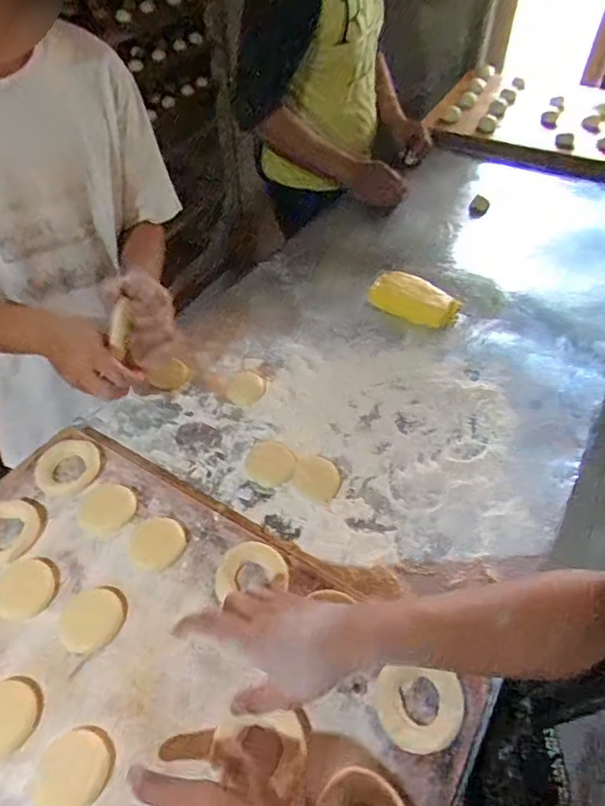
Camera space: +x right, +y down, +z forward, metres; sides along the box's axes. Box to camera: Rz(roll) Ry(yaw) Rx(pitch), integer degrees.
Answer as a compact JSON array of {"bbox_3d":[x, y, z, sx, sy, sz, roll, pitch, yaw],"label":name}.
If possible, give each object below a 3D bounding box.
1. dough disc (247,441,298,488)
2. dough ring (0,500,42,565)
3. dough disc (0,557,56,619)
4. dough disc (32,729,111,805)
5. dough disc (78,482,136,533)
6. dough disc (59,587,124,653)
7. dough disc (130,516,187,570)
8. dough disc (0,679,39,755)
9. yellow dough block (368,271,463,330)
[{"bbox_3d":[-0.043,0.077,0.686,0.059,0.012,0.068,-34,57,-25],"label":"dough disc"},{"bbox_3d":[-0.343,0.146,0.597,0.065,0.021,0.077,32,57,24],"label":"dough ring"},{"bbox_3d":[-0.298,0.197,0.555,0.059,0.007,0.069,-36,58,-26],"label":"dough disc"},{"bbox_3d":[-0.205,0.327,0.463,0.061,0.004,0.060,0,50,0],"label":"dough disc"},{"bbox_3d":[-0.233,0.123,0.617,0.066,0.007,0.060,0,50,0],"label":"dough disc"},{"bbox_3d":[-0.218,0.221,0.536,0.059,0.004,0.062,0,50,0],"label":"dough disc"},{"bbox_3d":[-0.165,0.157,0.593,0.058,0.004,0.062,0,50,0],"label":"dough disc"},{"bbox_3d":[-0.274,0.286,0.474,0.058,0.005,0.057,0,50,0],"label":"dough disc"},{"bbox_3d":[0.190,-0.177,0.884,0.147,0.032,0.083,23,53,18],"label":"yellow dough block"}]

